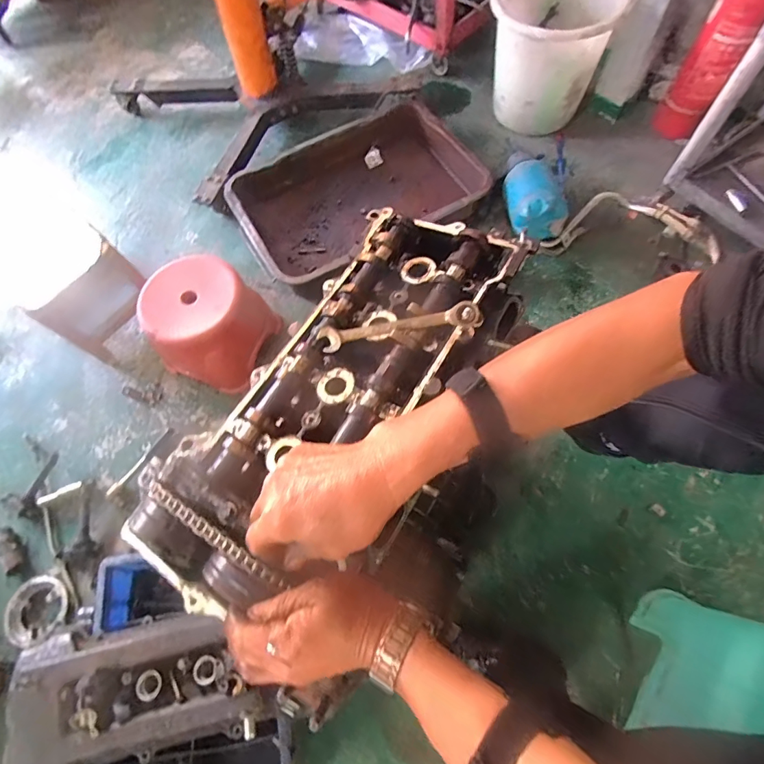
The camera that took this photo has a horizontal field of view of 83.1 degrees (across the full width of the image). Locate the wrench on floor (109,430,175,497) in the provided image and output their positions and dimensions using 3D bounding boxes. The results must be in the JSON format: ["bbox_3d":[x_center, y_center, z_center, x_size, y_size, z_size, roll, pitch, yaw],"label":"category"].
[{"bbox_3d":[-0.549,0.178,0.982,0.025,0.013,0.184,33,72,13],"label":"wrench on floor"}]

